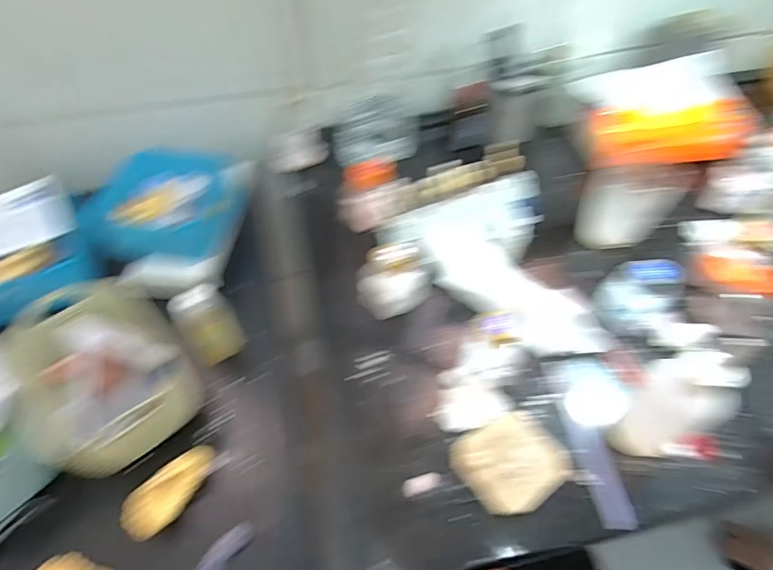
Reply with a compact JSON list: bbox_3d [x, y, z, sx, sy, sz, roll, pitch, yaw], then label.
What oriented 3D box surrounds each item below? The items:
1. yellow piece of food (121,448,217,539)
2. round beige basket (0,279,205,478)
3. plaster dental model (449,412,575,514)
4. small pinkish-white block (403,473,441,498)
[{"bbox_3d":[-0.192,0.181,0.408,0.030,0.029,0.086,28,48,18],"label":"yellow piece of food"},{"bbox_3d":[-0.278,0.083,0.448,0.166,0.076,0.145,34,60,23],"label":"round beige basket"},{"bbox_3d":[0.100,0.143,0.371,0.078,0.012,0.072,-31,59,-21],"label":"plaster dental model"},{"bbox_3d":[0.028,0.157,0.360,0.031,0.004,0.013,-15,54,-11],"label":"small pinkish-white block"}]

